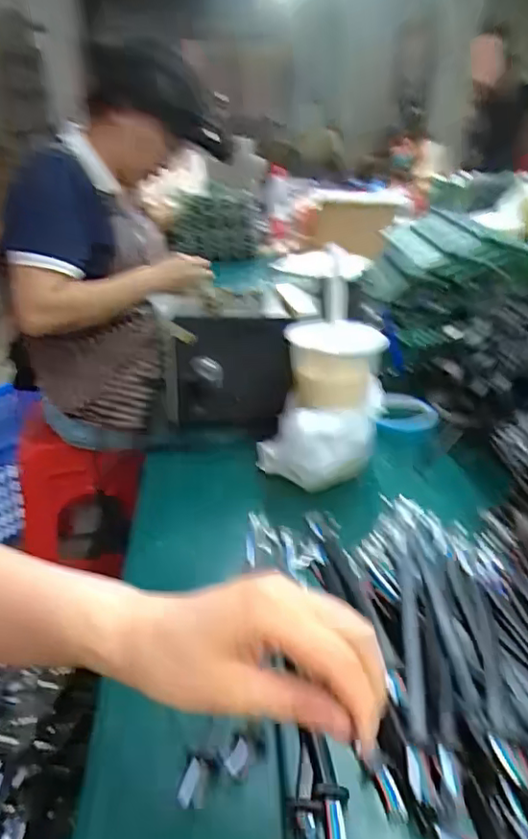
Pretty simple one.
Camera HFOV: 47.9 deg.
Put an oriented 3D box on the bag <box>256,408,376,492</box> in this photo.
[{"bbox_3d":[0.044,0.023,0.545,0.109,0.090,0.079,3,26,7],"label":"bag"}]

